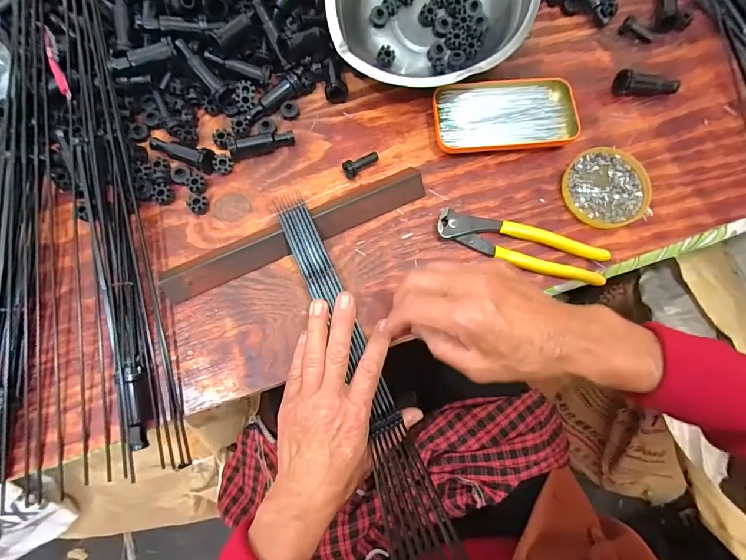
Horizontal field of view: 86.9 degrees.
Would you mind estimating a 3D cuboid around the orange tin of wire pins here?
[{"bbox_3d":[0.135,-0.177,0.413,0.143,0.019,0.085,-4,76,-2],"label":"orange tin of wire pins"}]

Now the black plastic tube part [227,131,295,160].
[{"bbox_3d":[-0.113,-0.140,0.399,0.066,0.016,0.018,-18,77,-18],"label":"black plastic tube part"}]

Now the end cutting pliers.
[{"bbox_3d":[0.143,-0.033,0.381,0.163,0.014,0.038,16,77,3],"label":"end cutting pliers"}]

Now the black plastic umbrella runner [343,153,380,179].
[{"bbox_3d":[-0.012,-0.120,0.400,0.041,0.016,0.016,-37,80,-9],"label":"black plastic umbrella runner"}]

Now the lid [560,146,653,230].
[{"bbox_3d":[0.236,-0.095,0.400,0.083,0.010,0.083,-8,77,-3],"label":"lid"}]

